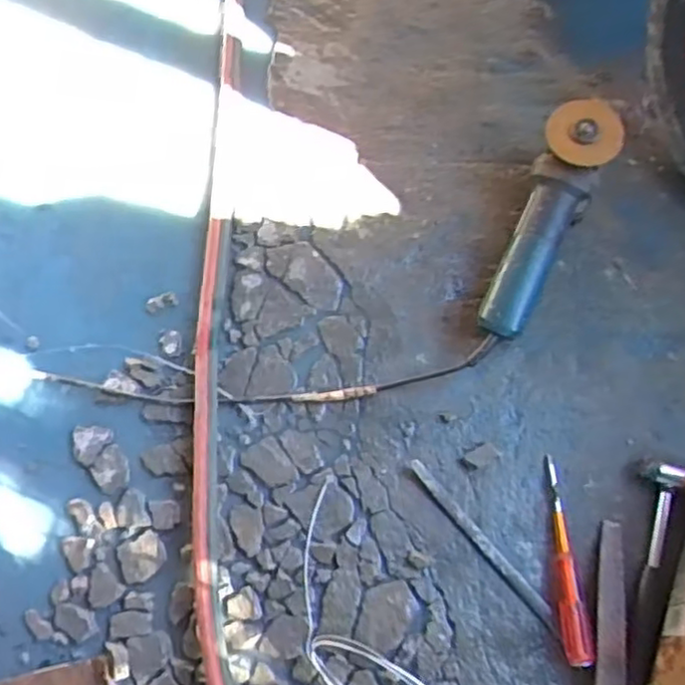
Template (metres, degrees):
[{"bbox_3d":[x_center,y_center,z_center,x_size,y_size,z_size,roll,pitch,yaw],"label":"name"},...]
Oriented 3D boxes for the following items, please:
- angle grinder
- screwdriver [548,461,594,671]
[{"bbox_3d":[0.222,-0.133,0.759,0.071,0.066,0.276,25,84,6],"label":"angle grinder"},{"bbox_3d":[0.221,0.213,0.691,0.024,0.025,0.195,-1,70,-3],"label":"screwdriver"}]

